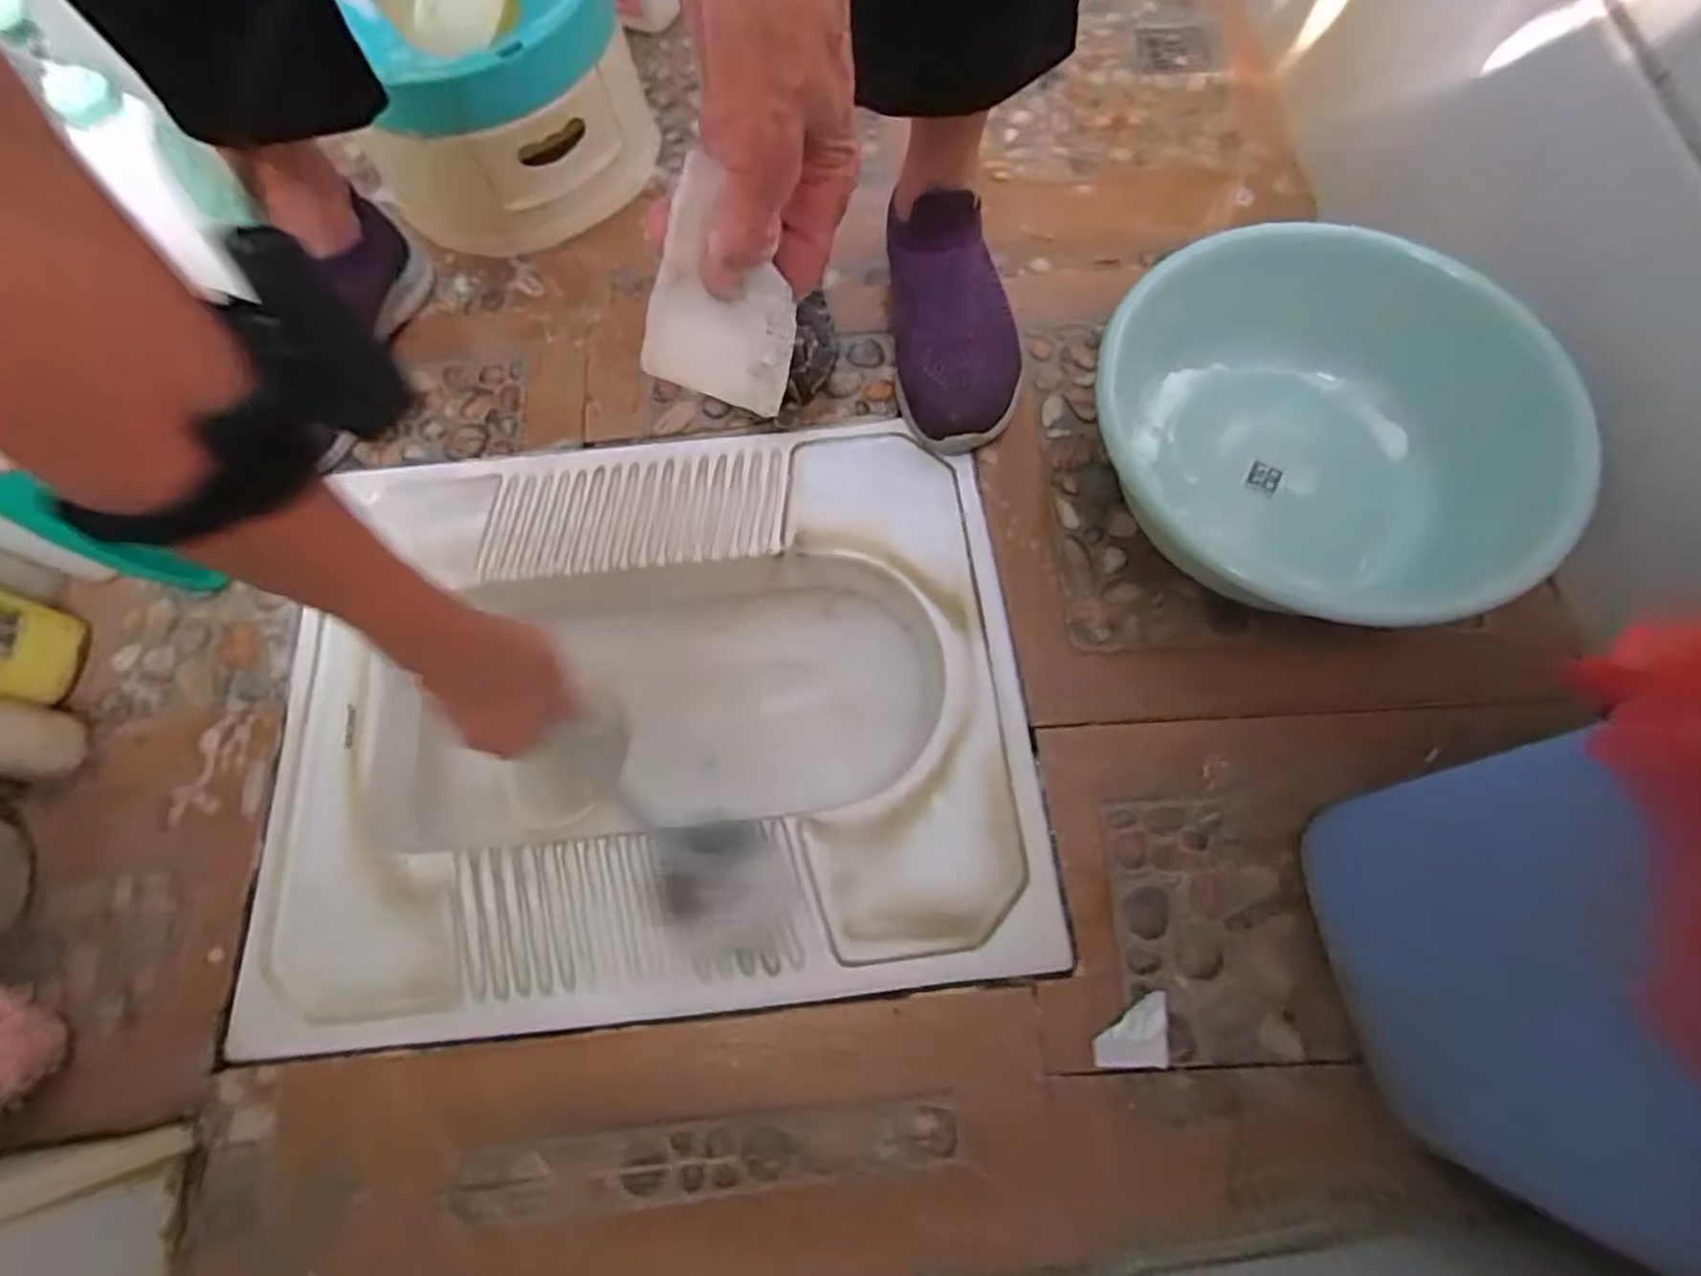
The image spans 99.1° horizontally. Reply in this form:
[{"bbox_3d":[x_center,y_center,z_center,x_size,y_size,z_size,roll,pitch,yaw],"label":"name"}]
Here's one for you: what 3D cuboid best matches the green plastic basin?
[{"bbox_3d":[0.350,-0.157,0.517,0.288,0.105,0.298,-1,71,2],"label":"green plastic basin"}]

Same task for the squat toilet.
[{"bbox_3d":[-0.142,0.056,0.567,0.509,0.134,0.412,-6,71,1],"label":"squat toilet"}]

